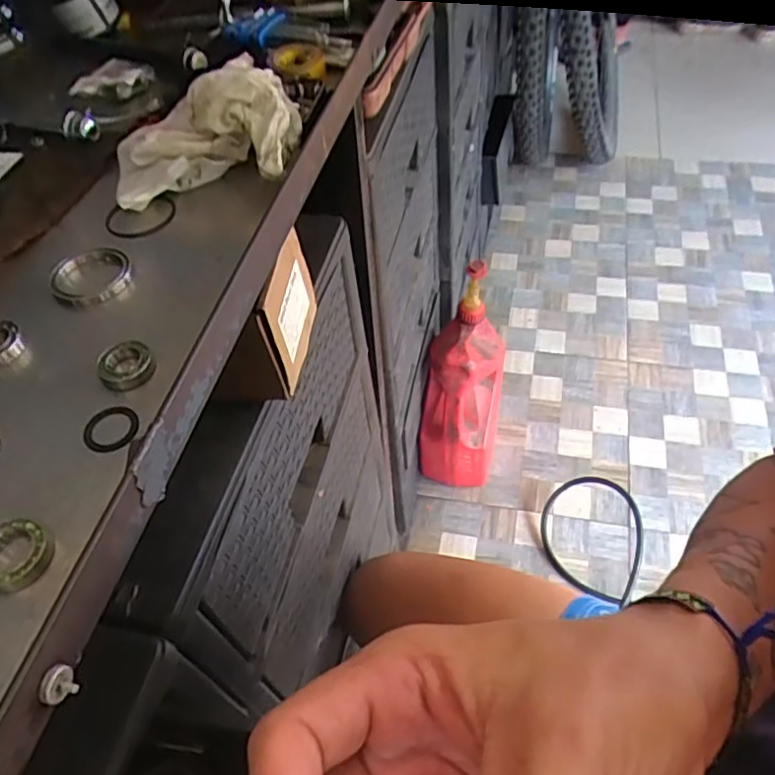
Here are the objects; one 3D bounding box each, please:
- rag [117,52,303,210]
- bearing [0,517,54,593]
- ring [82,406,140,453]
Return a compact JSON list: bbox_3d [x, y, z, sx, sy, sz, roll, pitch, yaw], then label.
[{"bbox_3d":[-0.112,-0.150,0.382,0.115,0.052,0.087,-23,49,6],"label":"rag"},{"bbox_3d":[-0.142,0.063,0.240,0.022,0.010,0.026,18,55,19],"label":"bearing"},{"bbox_3d":[-0.120,0.018,0.277,0.024,0.004,0.023,-3,51,4],"label":"ring"}]

